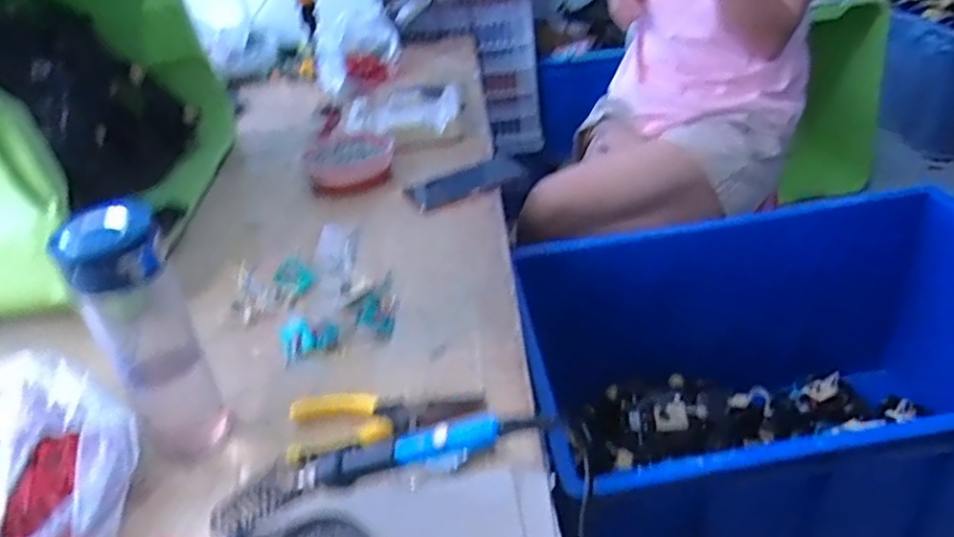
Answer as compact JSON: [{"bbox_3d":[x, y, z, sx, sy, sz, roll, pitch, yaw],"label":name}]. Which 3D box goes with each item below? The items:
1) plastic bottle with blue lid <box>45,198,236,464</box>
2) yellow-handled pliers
[{"bbox_3d":[-0.256,0.051,0.544,0.072,0.205,0.072,-22,33,-22],"label":"plastic bottle with blue lid"},{"bbox_3d":[-0.076,0.124,0.569,0.159,0.017,0.057,-7,31,1],"label":"yellow-handled pliers"}]

